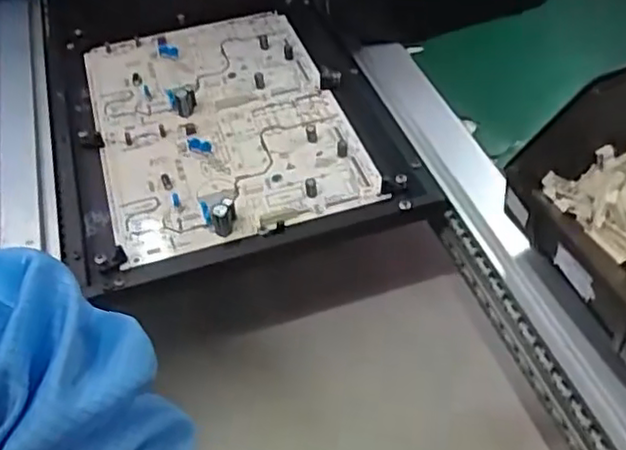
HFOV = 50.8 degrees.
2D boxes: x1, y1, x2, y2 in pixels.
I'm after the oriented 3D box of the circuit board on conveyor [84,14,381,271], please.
[{"bbox_3d":[-0.080,-0.092,0.555,0.194,0.015,0.277,-13,47,-11],"label":"circuit board on conveyor"}]

